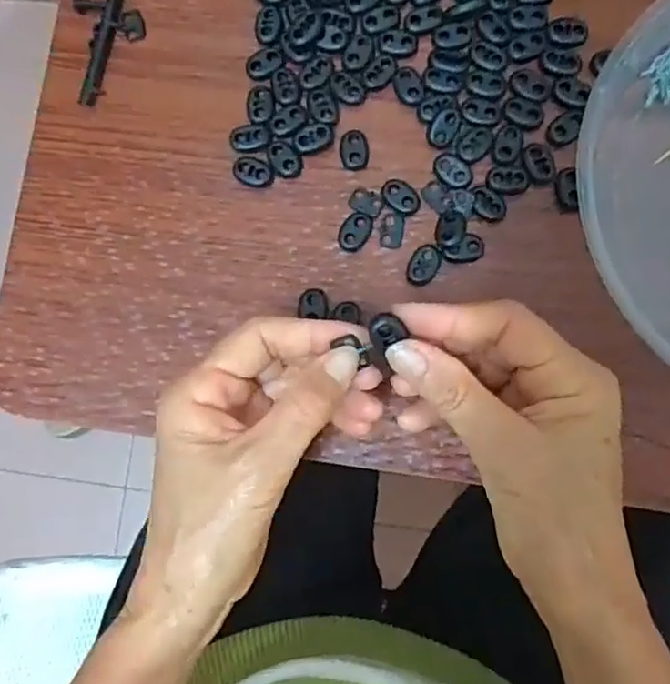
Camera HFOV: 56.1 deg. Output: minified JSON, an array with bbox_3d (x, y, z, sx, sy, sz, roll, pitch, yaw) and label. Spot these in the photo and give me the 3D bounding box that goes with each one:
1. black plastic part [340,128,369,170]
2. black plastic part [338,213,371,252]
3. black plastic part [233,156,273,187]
[{"bbox_3d":[0.010,-0.105,0.340,0.015,0.008,0.022,-5,85,5],"label":"black plastic part"},{"bbox_3d":[0.010,-0.058,0.334,0.014,0.007,0.022,30,89,7],"label":"black plastic part"},{"bbox_3d":[-0.044,-0.092,0.341,0.022,0.004,0.014,24,88,6],"label":"black plastic part"}]

